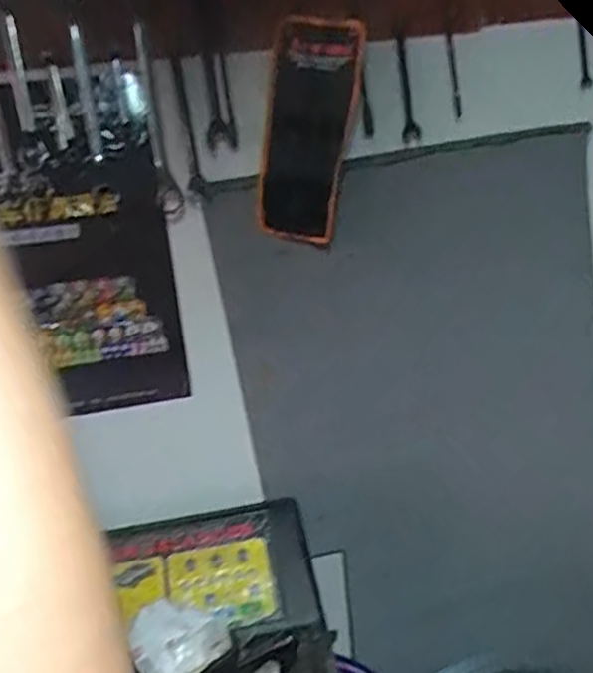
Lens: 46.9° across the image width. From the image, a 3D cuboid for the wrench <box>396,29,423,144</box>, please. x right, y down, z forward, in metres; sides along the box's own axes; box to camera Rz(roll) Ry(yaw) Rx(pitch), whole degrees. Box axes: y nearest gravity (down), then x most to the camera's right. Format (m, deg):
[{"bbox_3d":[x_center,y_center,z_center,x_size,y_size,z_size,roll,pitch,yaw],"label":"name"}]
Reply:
[{"bbox_3d":[0.195,-0.454,1.249,0.038,0.193,0.006,-20,20,-12],"label":"wrench"}]

